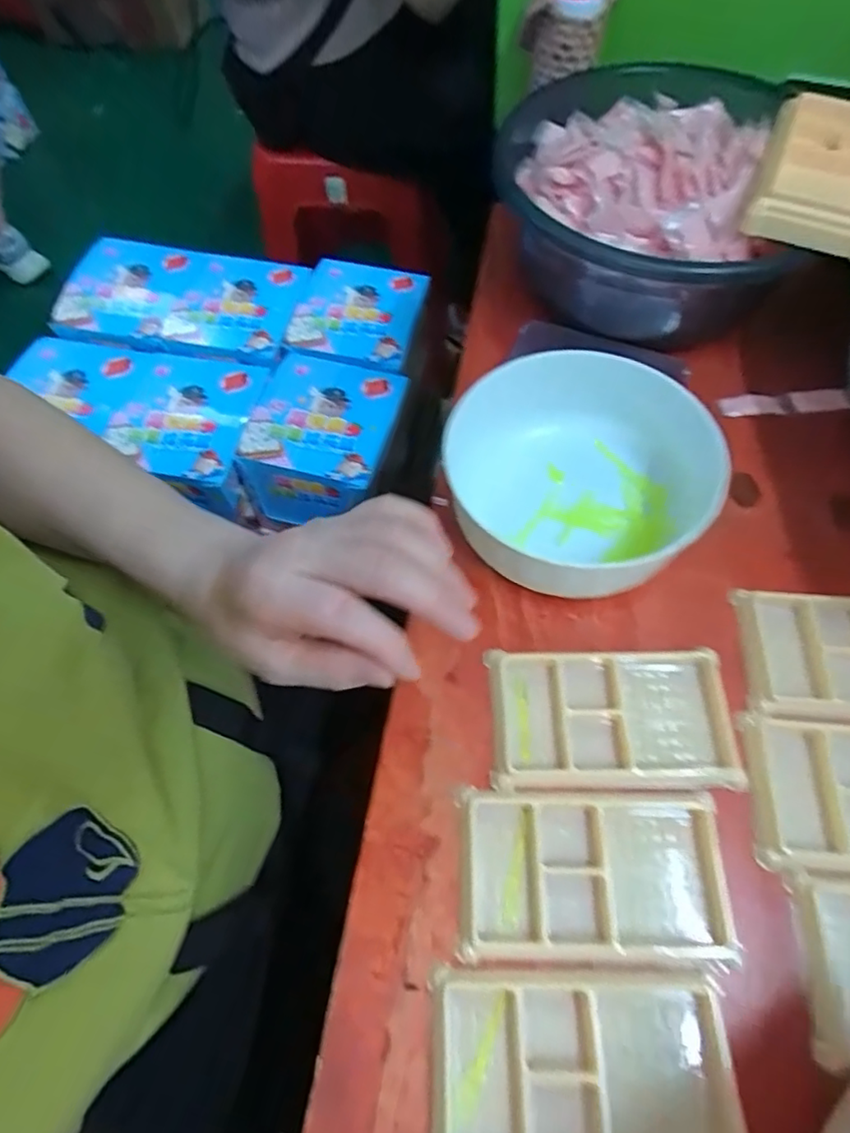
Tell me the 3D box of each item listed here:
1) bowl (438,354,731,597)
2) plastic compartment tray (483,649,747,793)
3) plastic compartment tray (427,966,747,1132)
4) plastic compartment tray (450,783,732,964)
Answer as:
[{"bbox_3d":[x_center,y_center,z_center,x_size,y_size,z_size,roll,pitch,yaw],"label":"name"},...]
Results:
[{"bbox_3d":[0.094,-0.055,0.376,0.162,0.064,0.145,-40,68,-17],"label":"bowl"},{"bbox_3d":[0.107,0.086,0.332,0.134,0.009,0.076,-1,63,1],"label":"plastic compartment tray"},{"bbox_3d":[0.070,0.229,0.259,0.135,0.010,0.076,0,63,2],"label":"plastic compartment tray"},{"bbox_3d":[0.086,0.161,0.303,0.133,0.020,0.075,1,63,2],"label":"plastic compartment tray"}]

